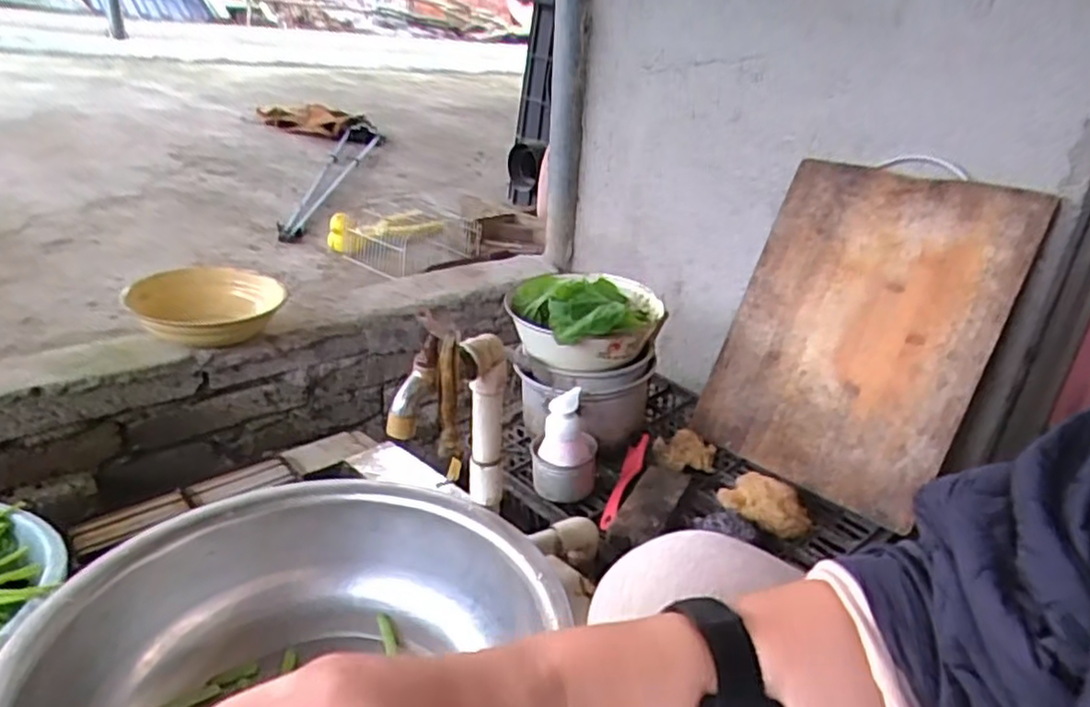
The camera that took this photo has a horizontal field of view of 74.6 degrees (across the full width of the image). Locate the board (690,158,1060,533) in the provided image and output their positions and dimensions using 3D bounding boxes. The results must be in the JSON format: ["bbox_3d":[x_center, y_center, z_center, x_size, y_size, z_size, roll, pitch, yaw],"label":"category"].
[{"bbox_3d":[0.365,-0.032,0.867,0.020,0.391,0.297,15,8,-42],"label":"board"}]

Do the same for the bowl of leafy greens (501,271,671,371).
[{"bbox_3d":[0.051,-0.041,0.915,0.190,0.082,0.184,5,25,1],"label":"bowl of leafy greens"}]

